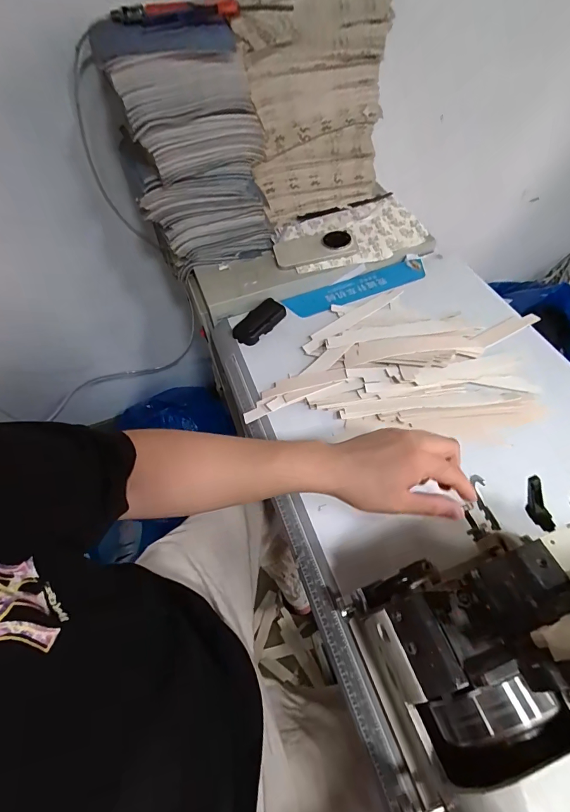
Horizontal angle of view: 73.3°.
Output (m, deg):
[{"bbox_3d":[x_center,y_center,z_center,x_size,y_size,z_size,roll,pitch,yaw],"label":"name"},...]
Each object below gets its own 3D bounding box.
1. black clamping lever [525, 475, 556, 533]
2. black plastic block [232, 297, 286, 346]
[{"bbox_3d":[0.251,0.095,0.379,0.012,0.073,0.026,-39,31,-19],"label":"black clamping lever"},{"bbox_3d":[-0.048,-0.158,0.717,0.056,0.019,0.106,31,64,22],"label":"black plastic block"}]

